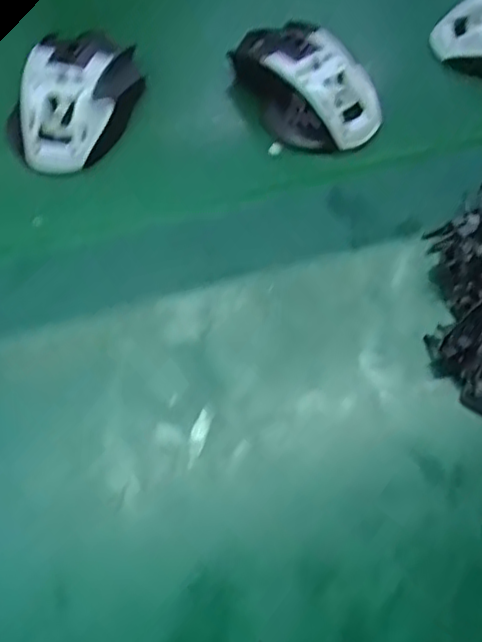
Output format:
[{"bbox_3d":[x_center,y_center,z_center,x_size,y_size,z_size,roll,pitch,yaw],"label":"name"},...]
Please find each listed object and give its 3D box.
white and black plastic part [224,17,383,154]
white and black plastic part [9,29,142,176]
[{"bbox_3d":[0.041,-0.163,0.452,0.067,0.040,0.114,-33,66,-18],"label":"white and black plastic part"},{"bbox_3d":[-0.110,-0.148,0.440,0.072,0.037,0.102,17,61,8],"label":"white and black plastic part"}]

